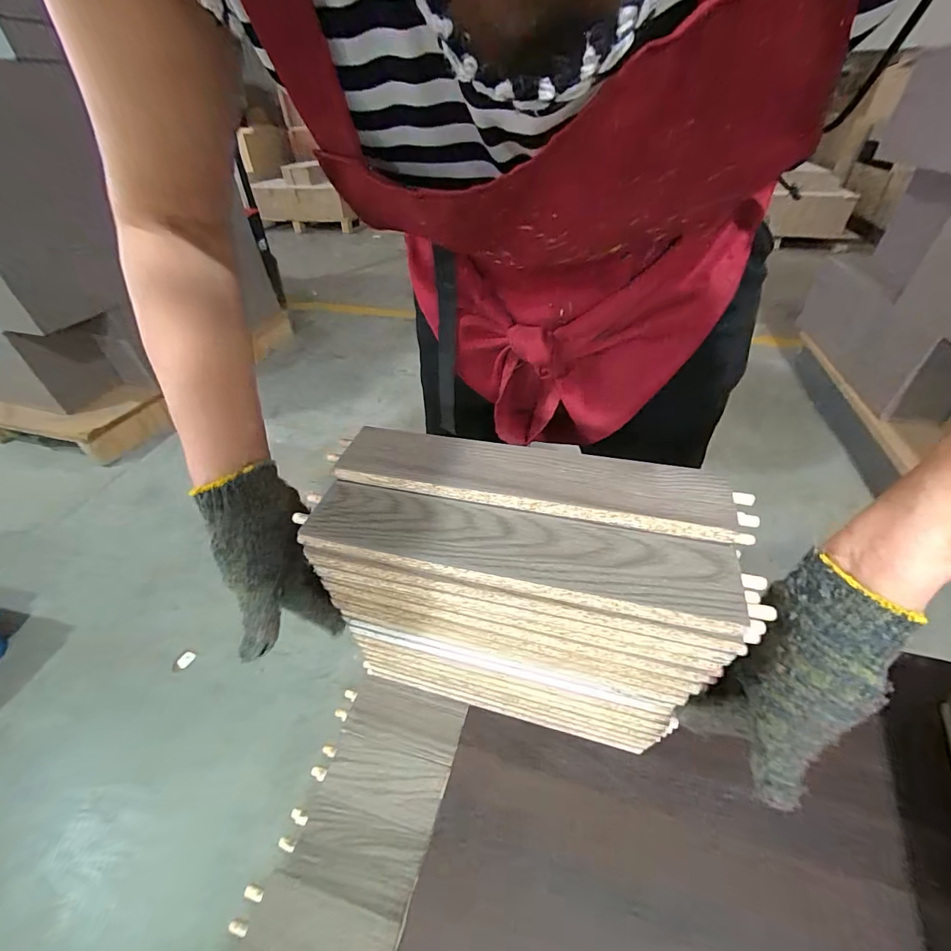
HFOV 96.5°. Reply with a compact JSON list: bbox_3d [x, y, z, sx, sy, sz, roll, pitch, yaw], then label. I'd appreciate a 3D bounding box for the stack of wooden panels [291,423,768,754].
[{"bbox_3d":[0.031,0.108,0.375,0.279,0.253,0.112,9,43,12],"label":"stack of wooden panels"}]

